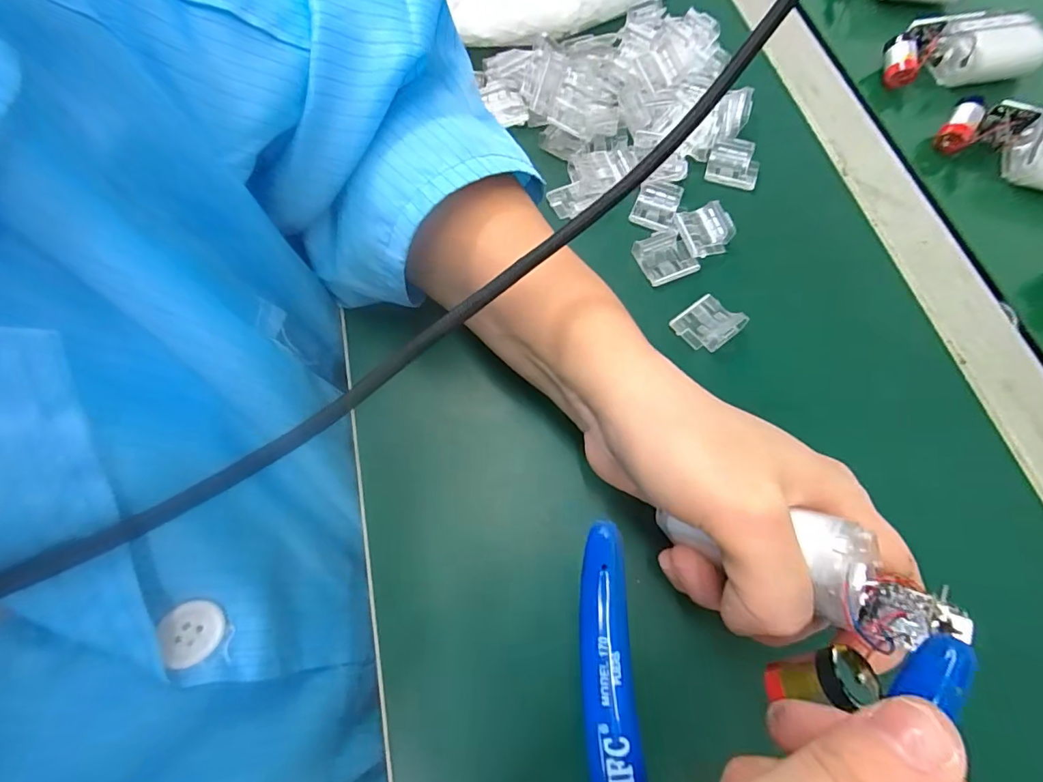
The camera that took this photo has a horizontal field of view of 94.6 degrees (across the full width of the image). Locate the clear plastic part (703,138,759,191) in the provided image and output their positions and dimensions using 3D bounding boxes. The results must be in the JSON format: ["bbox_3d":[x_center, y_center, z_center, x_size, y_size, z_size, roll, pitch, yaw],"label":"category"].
[{"bbox_3d":[0.125,-0.133,0.281,0.029,0.011,0.025,19,69,6],"label":"clear plastic part"}]

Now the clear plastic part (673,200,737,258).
[{"bbox_3d":[0.100,-0.087,0.262,0.027,0.010,0.028,-17,70,-7],"label":"clear plastic part"}]

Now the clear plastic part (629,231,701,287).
[{"bbox_3d":[0.077,-0.072,0.258,0.027,0.007,0.027,-26,71,-11],"label":"clear plastic part"}]

